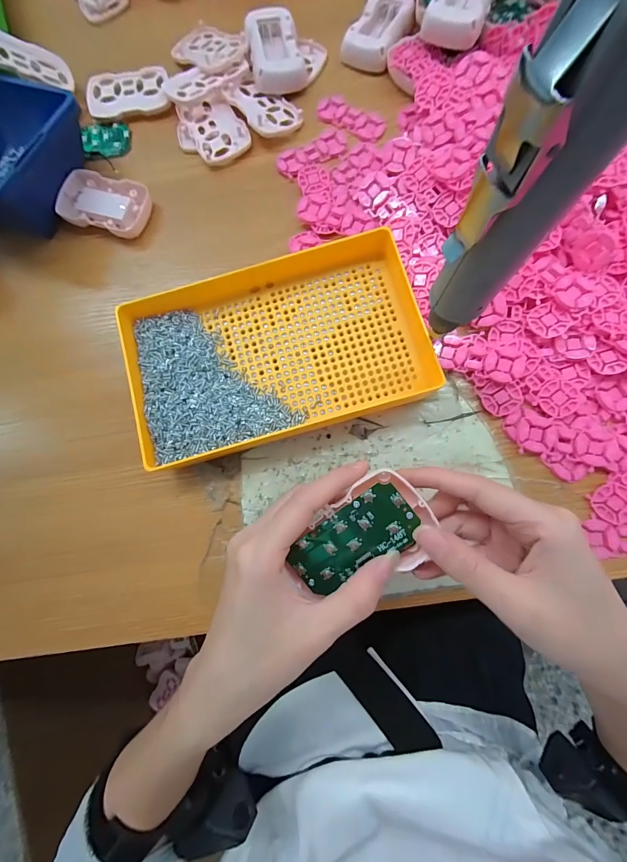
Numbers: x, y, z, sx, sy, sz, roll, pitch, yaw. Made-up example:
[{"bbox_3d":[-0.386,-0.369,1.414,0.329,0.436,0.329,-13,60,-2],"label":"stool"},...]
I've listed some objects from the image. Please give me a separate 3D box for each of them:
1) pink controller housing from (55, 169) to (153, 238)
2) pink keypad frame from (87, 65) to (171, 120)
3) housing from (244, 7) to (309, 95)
[{"bbox_3d":[-0.211,-0.228,0.346,0.089,0.015,0.054,16,83,6],"label":"pink controller housing"},{"bbox_3d":[-0.197,-0.361,0.365,0.086,0.009,0.053,-8,81,3],"label":"pink keypad frame"},{"bbox_3d":[-0.040,-0.389,0.352,0.052,0.022,0.077,-16,81,2],"label":"housing"}]

